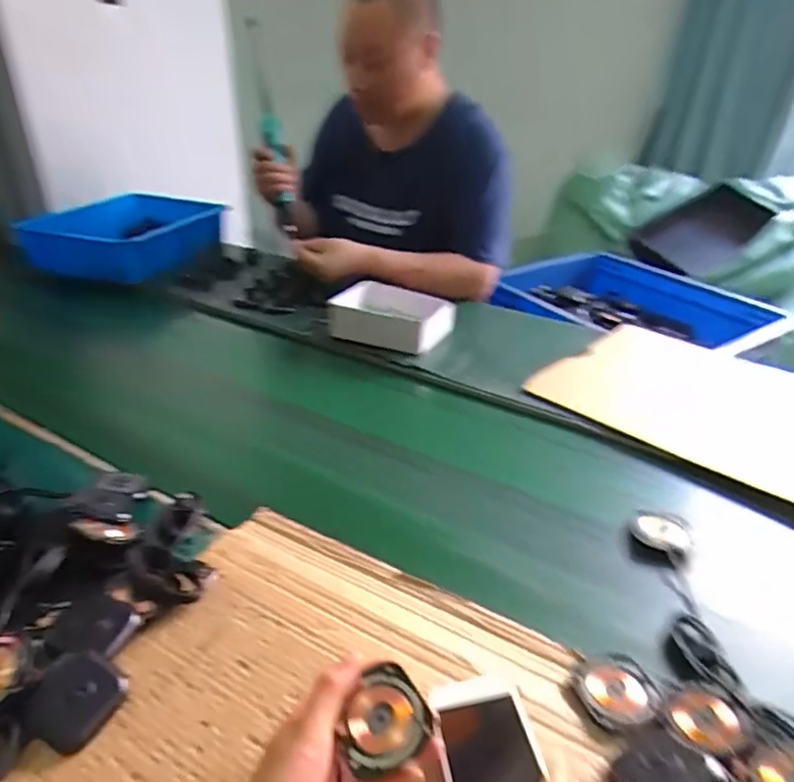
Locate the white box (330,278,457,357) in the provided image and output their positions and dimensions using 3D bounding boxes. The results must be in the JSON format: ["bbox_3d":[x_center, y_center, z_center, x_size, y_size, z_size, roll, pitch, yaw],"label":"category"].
[{"bbox_3d":[-0.011,-0.130,0.998,0.187,0.051,0.144,13,32,19],"label":"white box"}]

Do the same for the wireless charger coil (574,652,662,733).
[{"bbox_3d":[0.172,0.234,0.457,0.061,0.008,0.059,2,28,-1],"label":"wireless charger coil"}]

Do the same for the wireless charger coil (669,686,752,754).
[{"bbox_3d":[0.230,0.245,0.440,0.063,0.009,0.049,3,23,-14],"label":"wireless charger coil"}]

